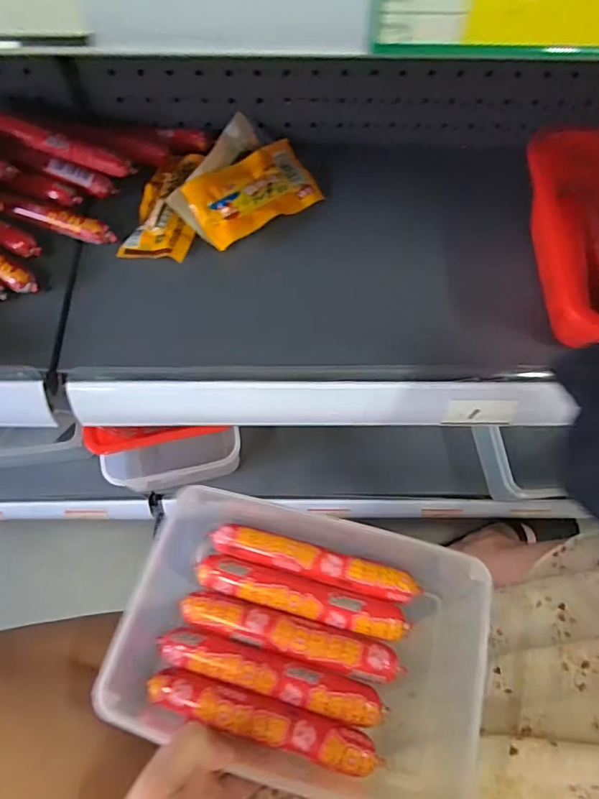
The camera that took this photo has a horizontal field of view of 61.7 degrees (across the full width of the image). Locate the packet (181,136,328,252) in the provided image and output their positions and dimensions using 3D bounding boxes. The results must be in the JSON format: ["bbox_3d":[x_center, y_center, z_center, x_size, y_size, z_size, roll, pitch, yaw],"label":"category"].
[{"bbox_3d":[-0.040,-0.186,0.448,0.115,0.029,0.063,-36,73,-14],"label":"packet"}]

